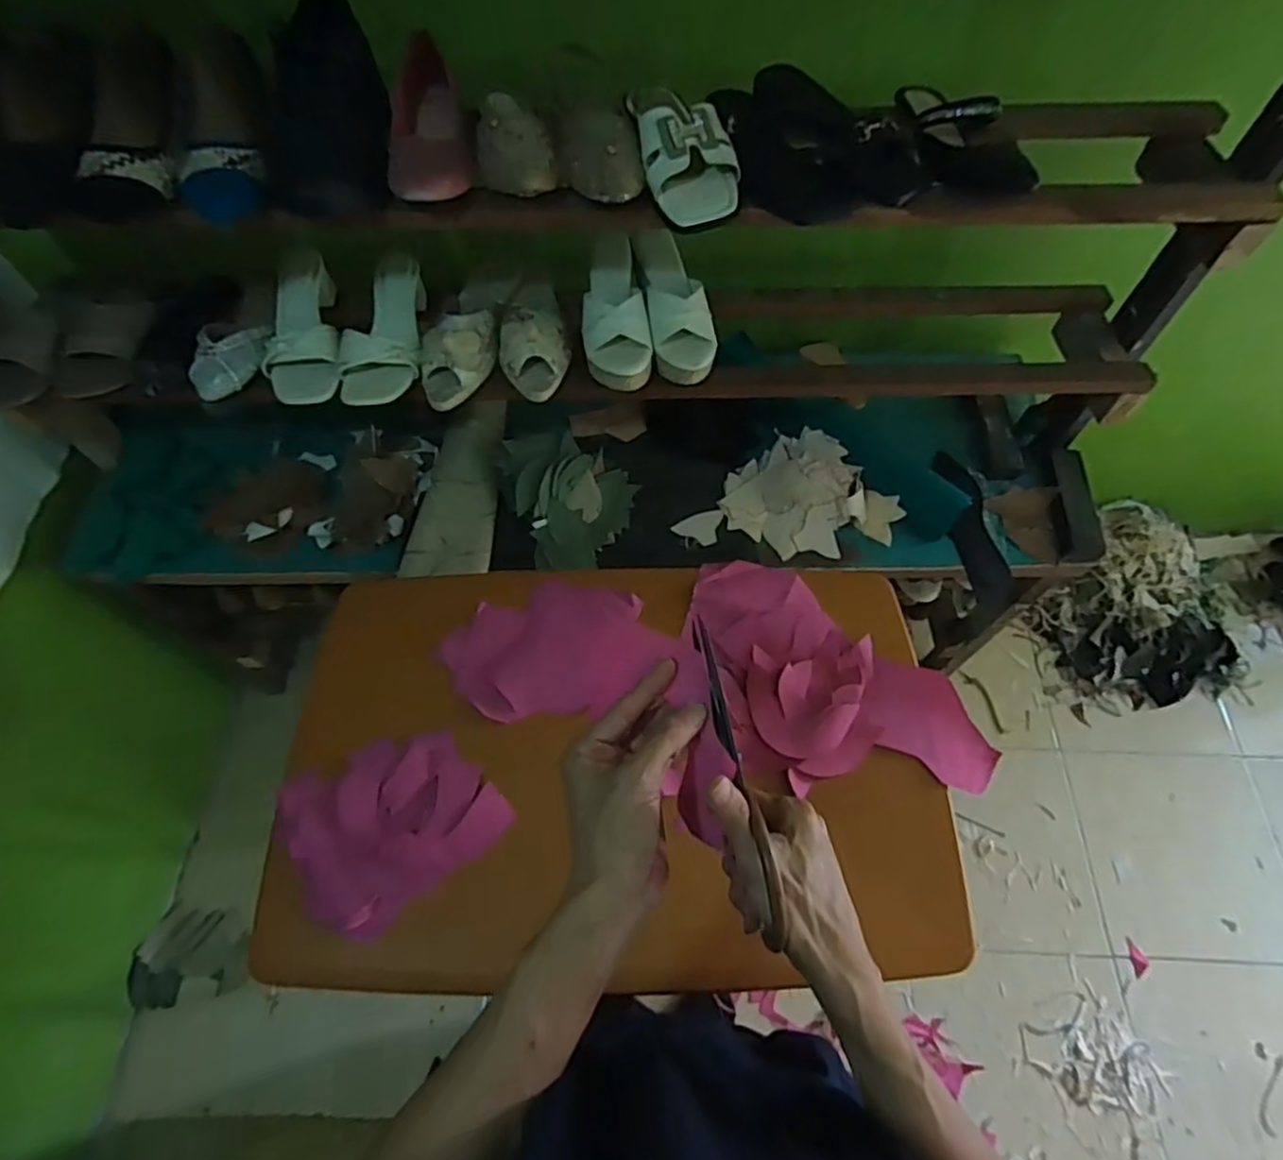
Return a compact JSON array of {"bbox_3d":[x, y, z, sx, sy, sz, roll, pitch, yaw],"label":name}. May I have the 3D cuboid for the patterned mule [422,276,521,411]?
[{"bbox_3d":[-0.226,-0.324,0.866,0.088,0.060,0.222,5,61,4],"label":"patterned mule"}]

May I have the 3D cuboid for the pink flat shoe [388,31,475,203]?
[{"bbox_3d":[-0.215,-0.450,0.669,0.077,0.054,0.225,-11,61,-5],"label":"pink flat shoe"}]

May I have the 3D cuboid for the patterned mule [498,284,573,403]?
[{"bbox_3d":[-0.140,-0.327,0.873,0.087,0.062,0.218,-6,61,-3],"label":"patterned mule"}]

